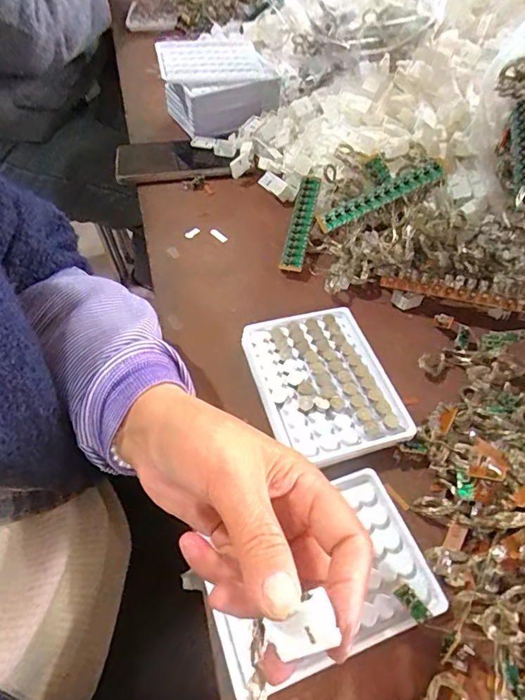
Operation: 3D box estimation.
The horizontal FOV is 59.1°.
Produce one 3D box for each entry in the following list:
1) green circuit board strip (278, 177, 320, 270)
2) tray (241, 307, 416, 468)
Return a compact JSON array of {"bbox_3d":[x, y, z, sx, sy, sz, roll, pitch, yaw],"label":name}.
[{"bbox_3d":[0.040,-0.134,0.479,0.021,0.007,0.128,10,64,8],"label":"green circuit board strip"},{"bbox_3d":[0.046,0.026,0.366,0.098,0.023,0.132,-12,51,-10],"label":"tray"}]

